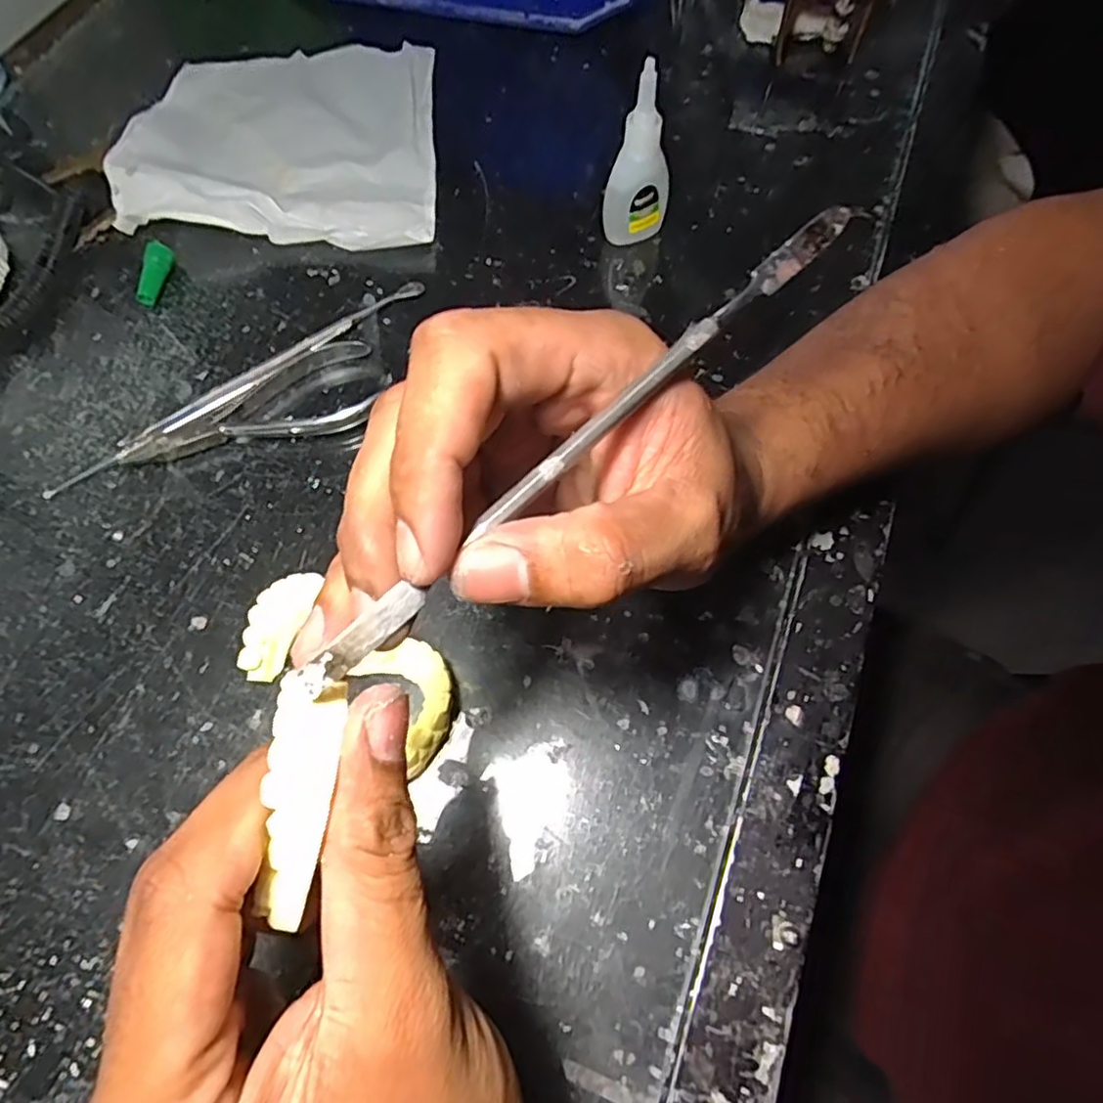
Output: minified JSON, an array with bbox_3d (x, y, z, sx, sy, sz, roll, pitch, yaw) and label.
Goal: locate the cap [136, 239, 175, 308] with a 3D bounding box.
[{"bbox_3d":[-0.215,-0.150,0.353,0.012,0.014,0.033,10,67,6],"label":"cap"}]

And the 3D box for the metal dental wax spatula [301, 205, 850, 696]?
[{"bbox_3d":[0.012,-0.029,0.150,0.170,0.007,0.007,-43,72,-10],"label":"metal dental wax spatula"}]

